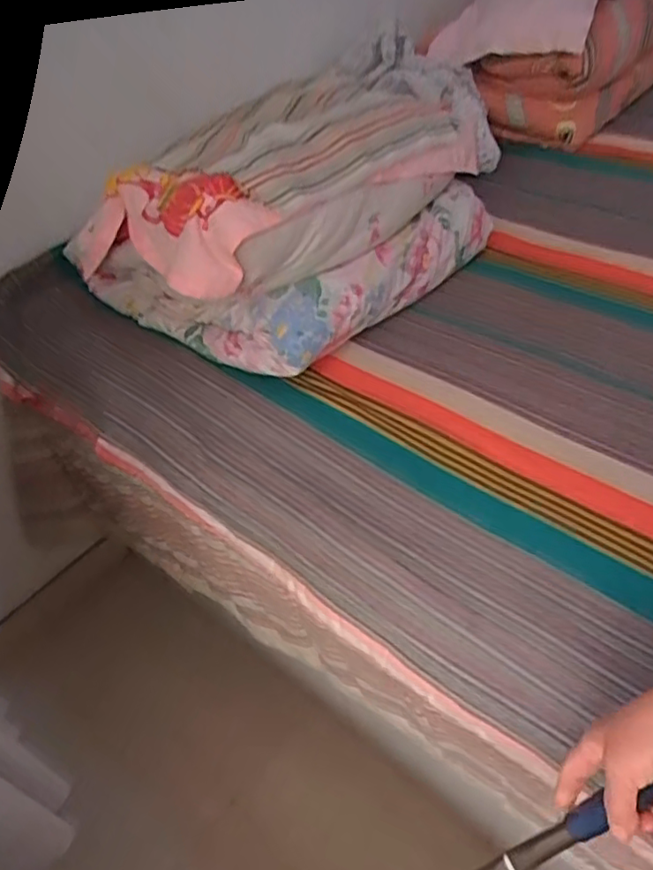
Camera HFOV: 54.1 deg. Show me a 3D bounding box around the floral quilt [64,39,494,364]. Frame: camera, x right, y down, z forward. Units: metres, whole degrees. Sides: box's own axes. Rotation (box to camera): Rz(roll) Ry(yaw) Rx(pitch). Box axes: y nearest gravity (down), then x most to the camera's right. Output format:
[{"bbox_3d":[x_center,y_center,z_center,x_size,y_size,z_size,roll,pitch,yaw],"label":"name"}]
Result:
[{"bbox_3d":[-0.052,-0.369,1.029,0.436,0.291,0.550,35,49,27],"label":"floral quilt"}]

